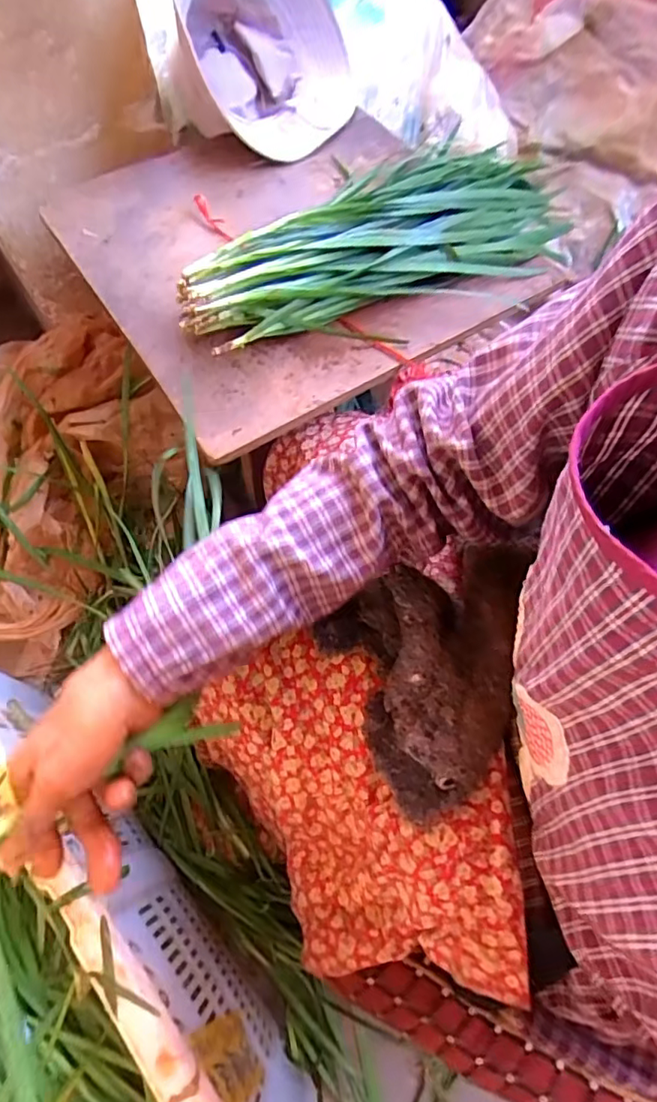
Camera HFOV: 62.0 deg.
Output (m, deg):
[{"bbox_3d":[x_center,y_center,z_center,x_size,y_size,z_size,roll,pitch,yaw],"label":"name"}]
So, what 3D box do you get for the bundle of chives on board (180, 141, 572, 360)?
[{"bbox_3d":[0.061,-0.339,0.575,0.472,0.068,0.214,-30,70,-12],"label":"bundle of chives on board"}]

